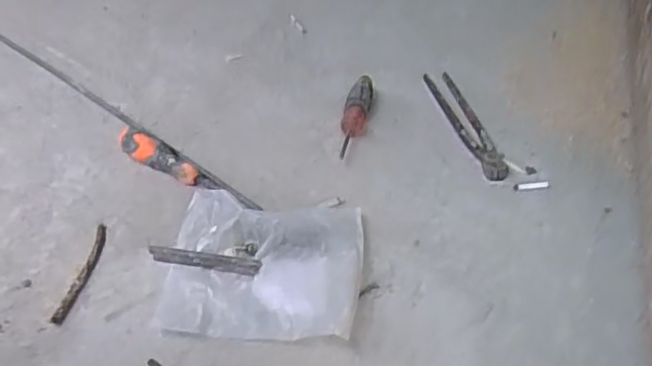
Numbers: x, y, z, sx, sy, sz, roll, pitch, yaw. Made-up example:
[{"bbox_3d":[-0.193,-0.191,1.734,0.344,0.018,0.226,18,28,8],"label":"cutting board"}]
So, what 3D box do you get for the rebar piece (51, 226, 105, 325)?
[{"bbox_3d":[-0.249,0.091,0.661,0.013,0.009,0.125,7,44,4],"label":"rebar piece"}]

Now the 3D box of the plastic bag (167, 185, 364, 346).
[{"bbox_3d":[-0.062,0.085,0.663,0.192,0.035,0.162,3,44,0],"label":"plastic bag"}]

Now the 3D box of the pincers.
[{"bbox_3d":[0.188,-0.079,0.858,0.040,0.019,0.210,-10,45,-13],"label":"pincers"}]

